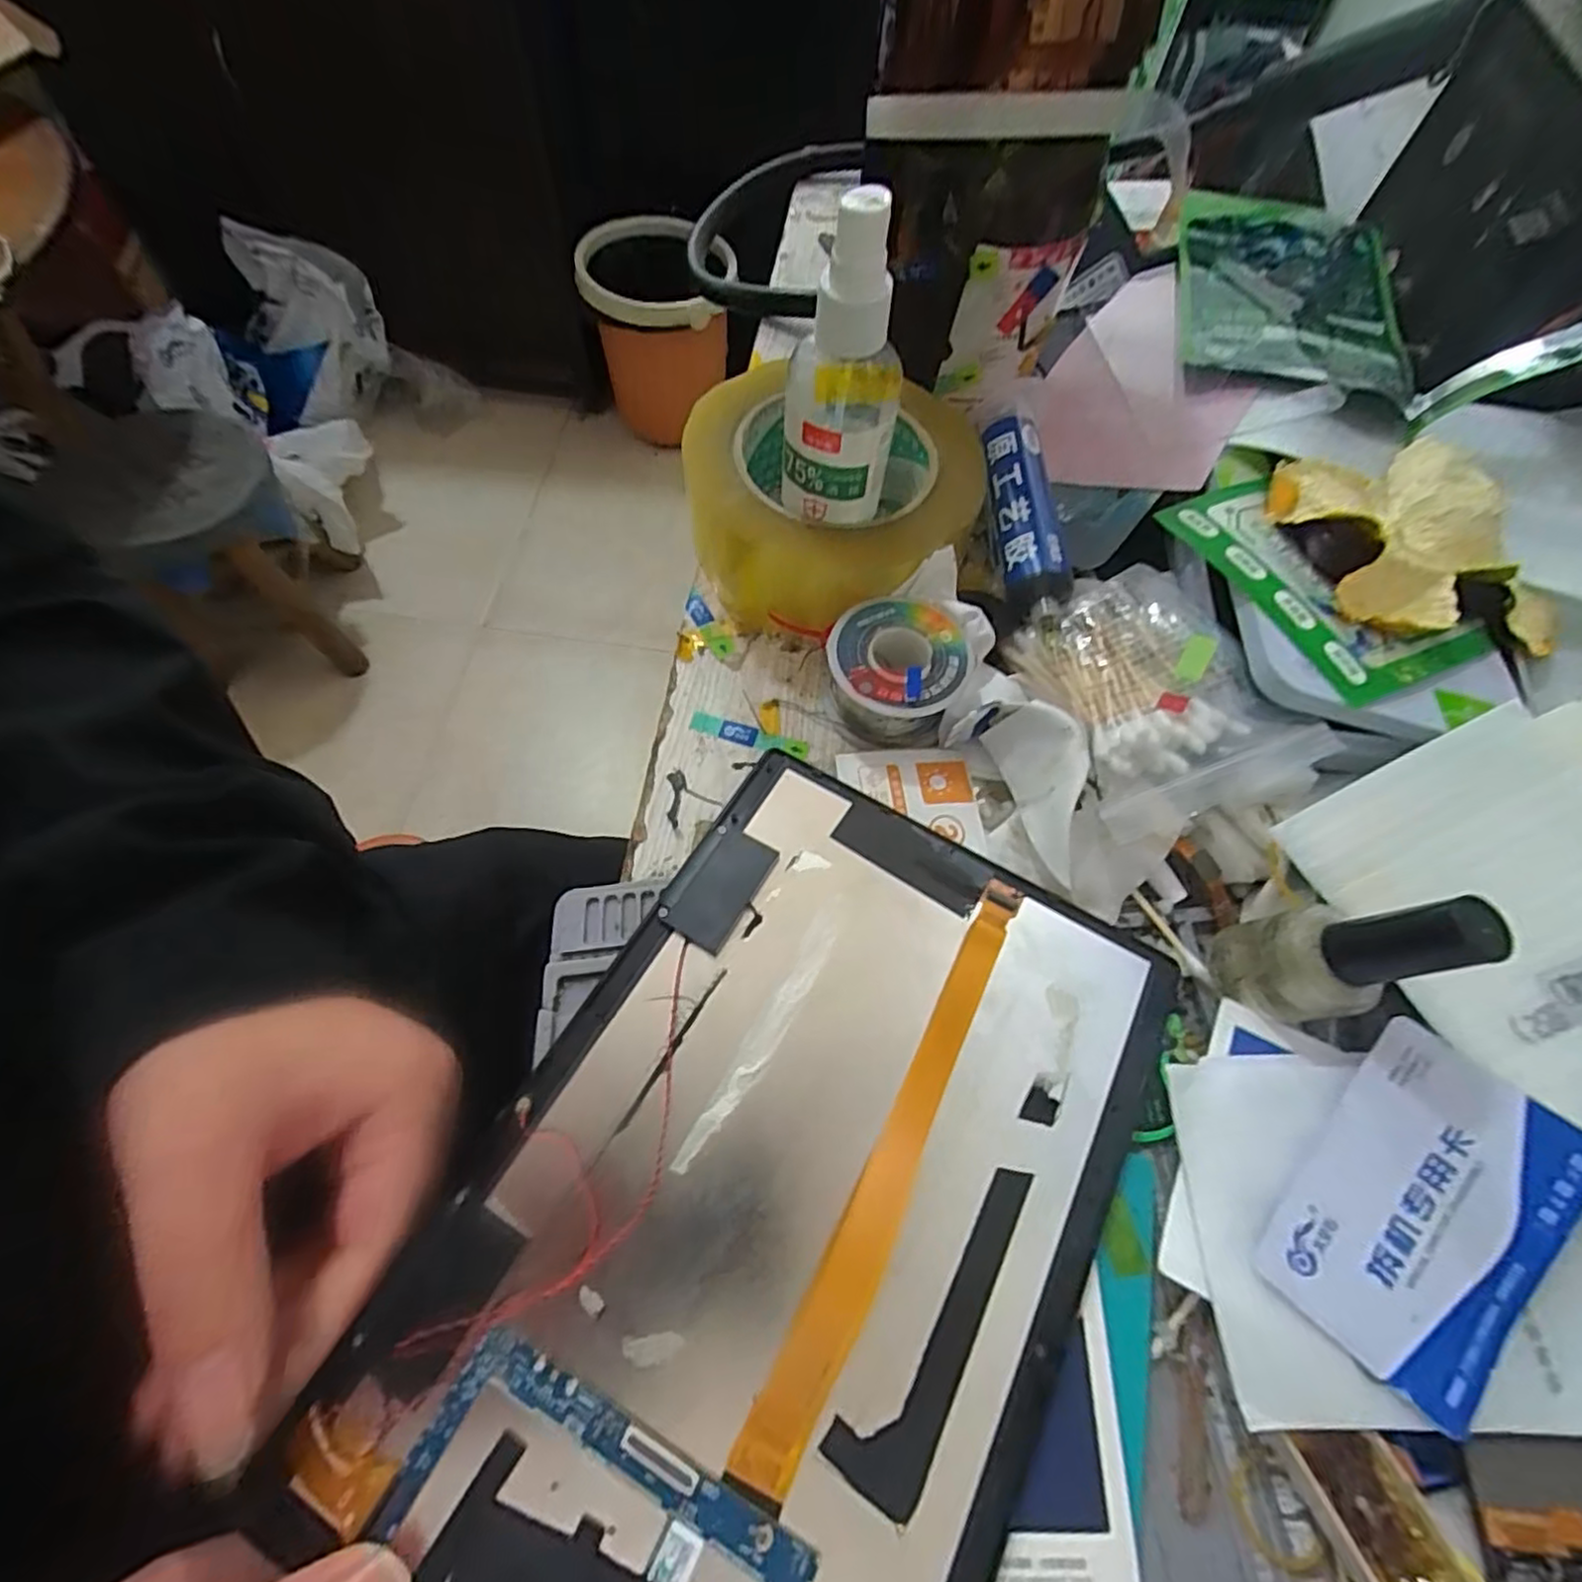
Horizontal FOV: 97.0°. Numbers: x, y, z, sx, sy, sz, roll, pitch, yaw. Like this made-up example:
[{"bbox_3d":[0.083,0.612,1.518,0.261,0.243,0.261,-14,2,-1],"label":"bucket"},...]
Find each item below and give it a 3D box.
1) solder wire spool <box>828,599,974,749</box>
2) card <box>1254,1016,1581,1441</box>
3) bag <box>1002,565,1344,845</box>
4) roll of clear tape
[{"bbox_3d":[0.041,-0.048,0.270,0.051,0.025,0.052,1,64,-3],"label":"solder wire spool"},{"bbox_3d":[0.169,0.111,0.186,0.052,0.004,0.085,38,76,23],"label":"card"},{"bbox_3d":[0.126,-0.038,0.251,0.071,0.022,0.096,-20,67,-12],"label":"bag"},{"bbox_3d":[0.017,-0.123,0.300,0.121,0.051,0.111,1,64,-3],"label":"roll of clear tape"}]

